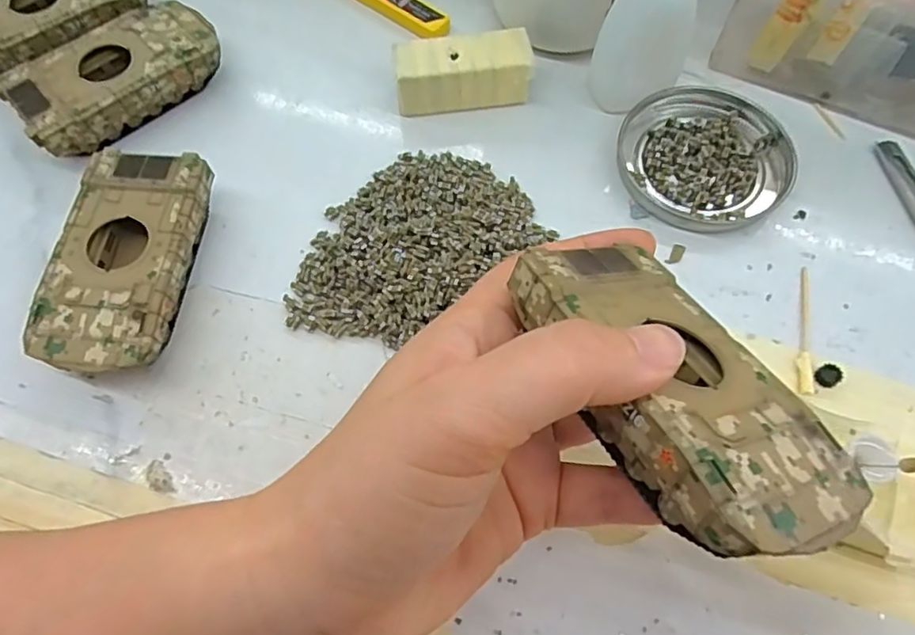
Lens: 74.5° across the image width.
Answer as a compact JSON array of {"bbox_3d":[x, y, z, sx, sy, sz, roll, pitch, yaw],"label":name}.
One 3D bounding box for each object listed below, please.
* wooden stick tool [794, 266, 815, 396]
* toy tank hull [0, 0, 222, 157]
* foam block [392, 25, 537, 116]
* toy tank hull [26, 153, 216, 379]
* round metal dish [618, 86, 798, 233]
[{"bbox_3d":[0.145,0.004,0.252,0.007,0.004,0.060,11,66,7],"label":"wooden stick tool"},{"bbox_3d":[-0.165,-0.118,0.297,0.050,0.027,0.095,42,73,18],"label":"toy tank hull"},{"bbox_3d":[0.003,-0.119,0.295,0.064,0.025,0.026,-7,65,-1],"label":"foam block"},{"bbox_3d":[-0.137,-0.022,0.254,0.050,0.027,0.095,3,65,3],"label":"toy tank hull"},{"bbox_3d":[0.119,-0.077,0.285,0.078,0.011,0.077,-1,65,1],"label":"round metal dish"}]

